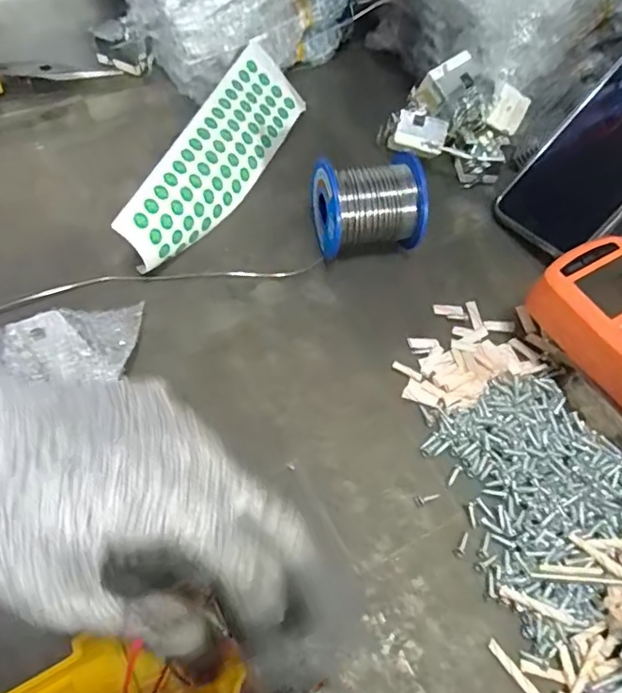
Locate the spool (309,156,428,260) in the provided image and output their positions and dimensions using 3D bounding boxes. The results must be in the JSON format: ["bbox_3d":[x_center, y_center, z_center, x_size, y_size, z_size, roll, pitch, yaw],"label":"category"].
[{"bbox_3d":[0.038,-0.089,0.362,0.072,0.053,0.053,-10,62,-10],"label":"spool"}]

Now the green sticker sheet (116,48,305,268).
[{"bbox_3d":[-0.064,-0.136,0.387,0.058,0.017,0.208,41,53,-28],"label":"green sticker sheet"}]

